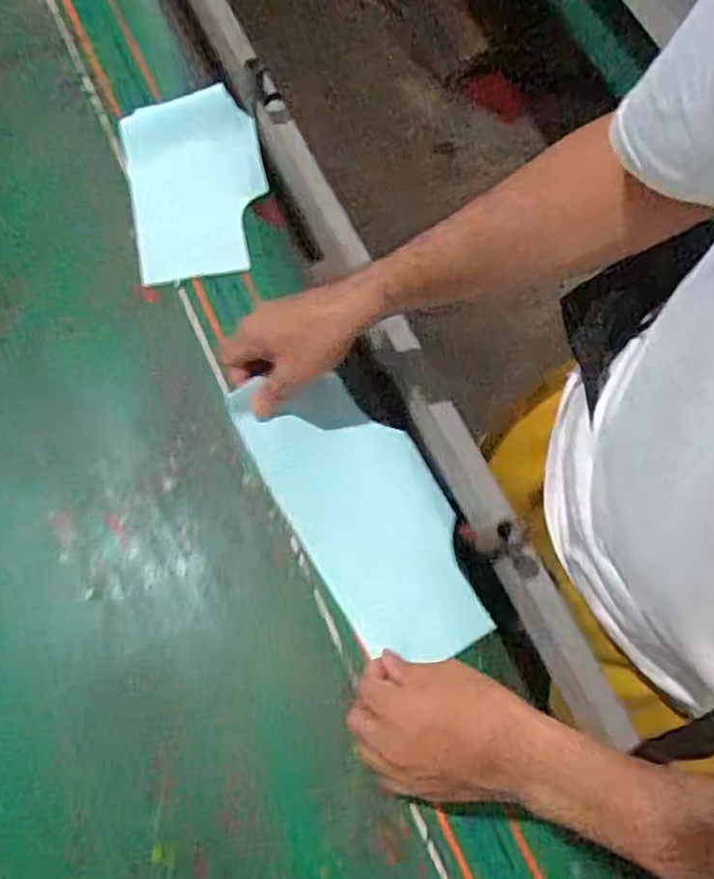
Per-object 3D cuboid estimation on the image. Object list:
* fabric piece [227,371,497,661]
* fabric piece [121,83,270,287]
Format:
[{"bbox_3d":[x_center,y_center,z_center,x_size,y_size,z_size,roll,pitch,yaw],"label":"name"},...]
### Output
[{"bbox_3d":[0.009,0.056,0.587,0.131,0.030,0.271,-34,83,-15],"label":"fabric piece"},{"bbox_3d":[-0.182,-0.281,0.781,0.144,0.216,0.010,-7,47,-14],"label":"fabric piece"}]

